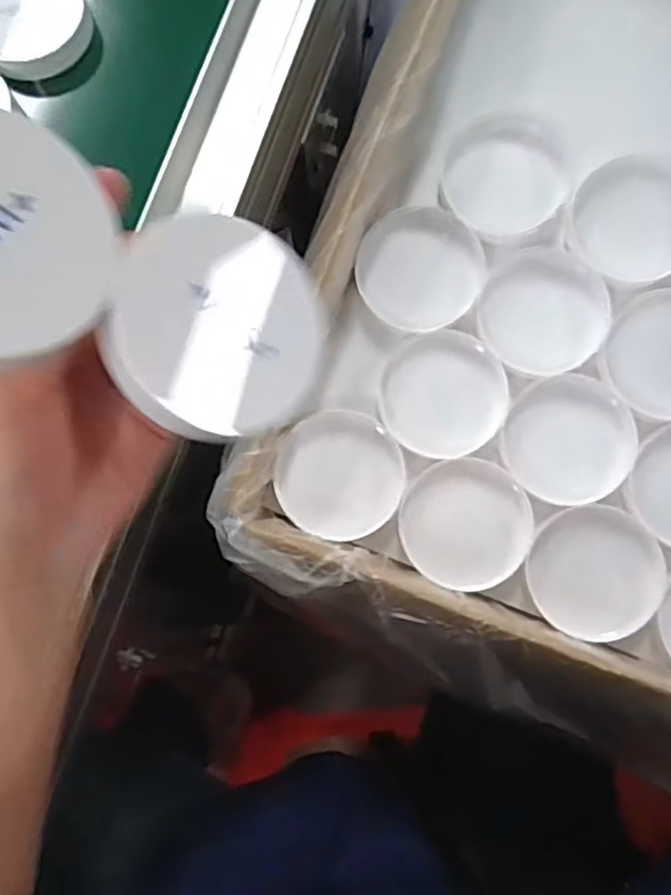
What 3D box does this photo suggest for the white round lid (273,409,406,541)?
[{"bbox_3d":[0.002,0.016,0.418,0.074,0.019,0.076,0,77,2],"label":"white round lid"}]

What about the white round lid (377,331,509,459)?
[{"bbox_3d":[0.066,-0.032,0.422,0.074,0.008,0.074,2,97,15],"label":"white round lid"}]

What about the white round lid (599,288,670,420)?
[{"bbox_3d":[0.200,-0.056,0.413,0.075,0.016,0.075,0,87,9],"label":"white round lid"}]

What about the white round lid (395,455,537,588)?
[{"bbox_3d":[0.078,0.047,0.415,0.074,0.018,0.074,0,77,2],"label":"white round lid"}]

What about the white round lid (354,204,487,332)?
[{"bbox_3d":[0.052,-0.110,0.427,0.076,0.006,0.075,0,85,2],"label":"white round lid"}]

